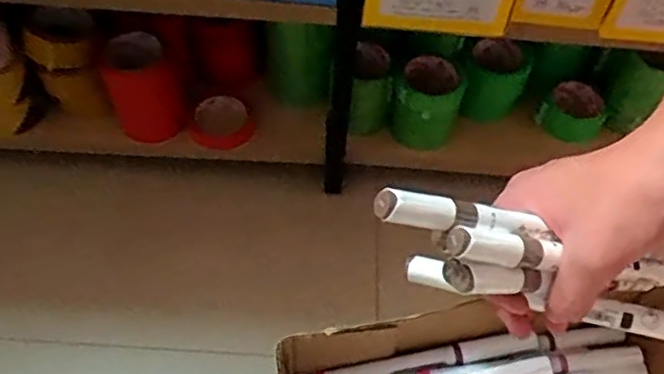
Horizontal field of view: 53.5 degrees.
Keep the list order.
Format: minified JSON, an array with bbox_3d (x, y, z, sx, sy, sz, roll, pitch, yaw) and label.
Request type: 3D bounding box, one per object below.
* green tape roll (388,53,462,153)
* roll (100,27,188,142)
[{"bbox_3d":[0.134,-0.115,0.968,0.088,0.129,0.087,2,54,-3],"label":"green tape roll"},{"bbox_3d":[-0.263,-0.140,0.925,0.099,0.141,0.080,-17,57,-16],"label":"roll"}]

